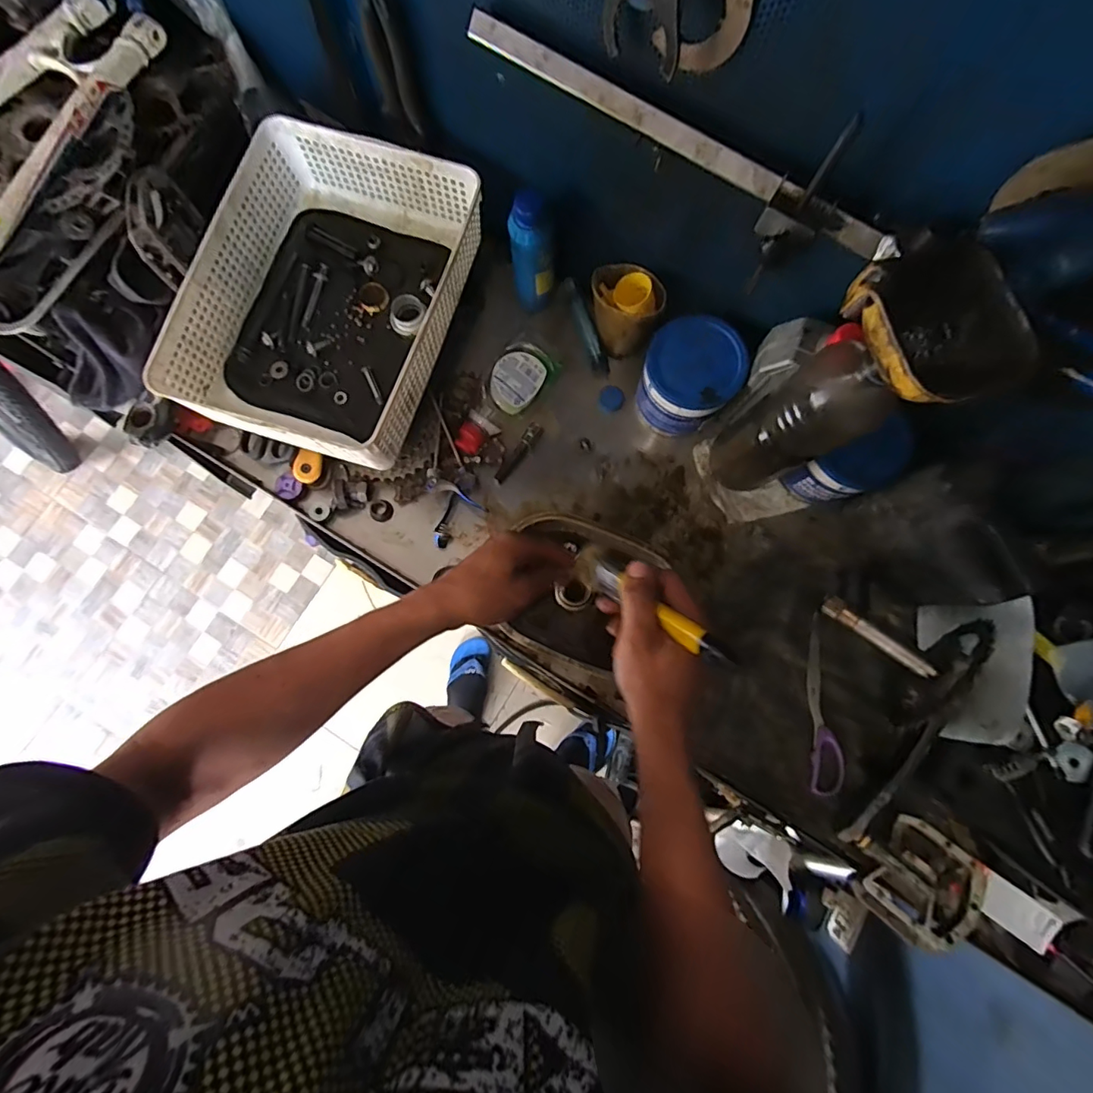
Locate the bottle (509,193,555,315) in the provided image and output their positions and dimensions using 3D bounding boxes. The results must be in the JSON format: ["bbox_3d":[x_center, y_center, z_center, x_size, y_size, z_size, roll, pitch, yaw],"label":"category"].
[{"bbox_3d":[-0.015,-0.320,0.583,0.045,0.152,0.034,1,80,0],"label":"bottle"}]

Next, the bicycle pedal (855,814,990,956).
[{"bbox_3d":[0.365,0.330,0.515,0.105,0.034,0.102,35,81,6],"label":"bicycle pedal"}]

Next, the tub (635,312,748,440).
[{"bbox_3d":[0.157,-0.185,0.587,0.099,0.100,0.099,0,80,-1],"label":"tub"}]

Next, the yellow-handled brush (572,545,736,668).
[{"bbox_3d":[0.080,0.046,0.410,0.026,0.038,0.163,-47,39,-8],"label":"yellow-handled brush"}]

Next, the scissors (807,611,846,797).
[{"bbox_3d":[0.308,0.174,0.572,0.035,0.011,0.186,5,80,0],"label":"scissors"}]

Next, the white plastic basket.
[{"bbox_3d":[-0.232,-0.267,0.563,0.244,0.087,0.330,18,80,3],"label":"white plastic basket"}]

